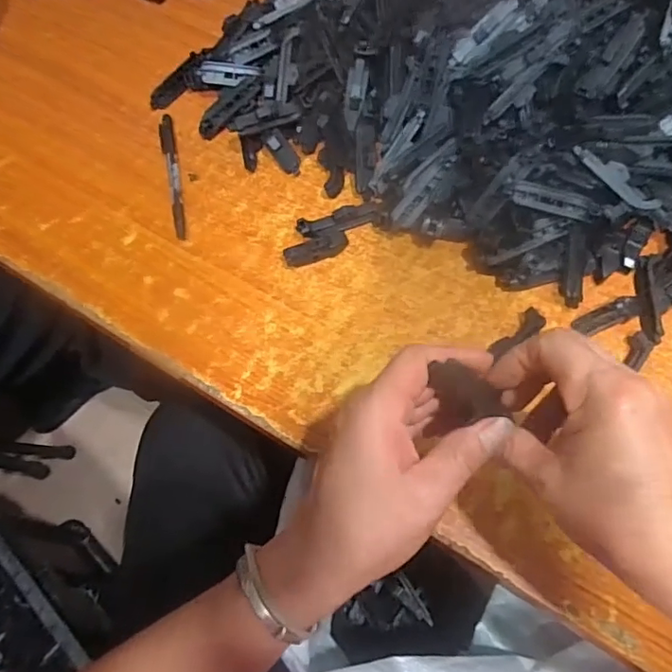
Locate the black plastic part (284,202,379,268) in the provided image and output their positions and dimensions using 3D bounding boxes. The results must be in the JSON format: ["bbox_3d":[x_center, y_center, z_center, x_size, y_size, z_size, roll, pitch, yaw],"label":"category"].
[{"bbox_3d":[-0.004,-0.084,0.451,0.085,0.016,0.035,-22,66,-8],"label":"black plastic part"}]

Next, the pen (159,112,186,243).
[{"bbox_3d":[-0.146,-0.148,0.491,0.013,0.007,0.143,-14,65,-4],"label":"pen"}]

